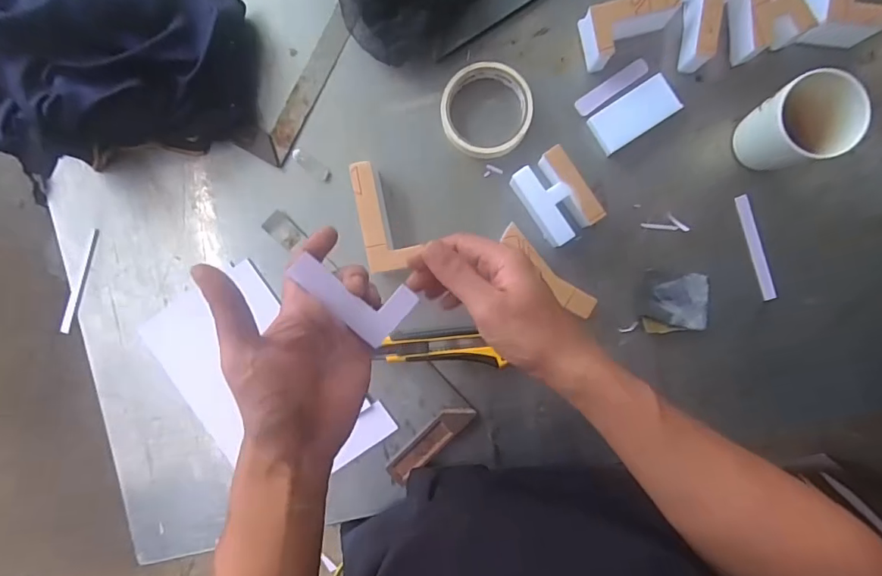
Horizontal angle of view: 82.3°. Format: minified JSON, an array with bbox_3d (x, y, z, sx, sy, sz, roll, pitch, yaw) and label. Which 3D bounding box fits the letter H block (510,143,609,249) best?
[{"bbox_3d":[0.114,-0.090,0.505,0.065,0.045,0.083,-34,91,5],"label":"letter H block"}]

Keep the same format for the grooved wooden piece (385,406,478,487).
[{"bbox_3d":[-0.012,0.163,0.531,0.108,0.013,0.028,-44,90,5],"label":"grooved wooden piece"}]

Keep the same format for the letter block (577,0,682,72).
[{"bbox_3d":[0.182,-0.250,0.488,0.080,0.043,0.051,-14,93,4],"label":"letter block"}]

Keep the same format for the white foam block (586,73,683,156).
[{"bbox_3d":[0.194,-0.175,0.508,0.086,0.013,0.043,-33,91,5],"label":"white foam block"}]

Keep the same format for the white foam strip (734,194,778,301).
[{"bbox_3d":[0.321,-0.041,0.512,0.013,0.006,0.108,-17,93,4],"label":"white foam strip"}]

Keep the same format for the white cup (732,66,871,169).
[{"bbox_3d":[0.318,-0.148,0.462,0.073,0.094,0.070,0,94,3],"label":"white cup"}]

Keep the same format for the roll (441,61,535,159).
[{"bbox_3d":[0.047,-0.178,0.512,0.090,0.026,0.091,0,94,3],"label":"roll"}]

